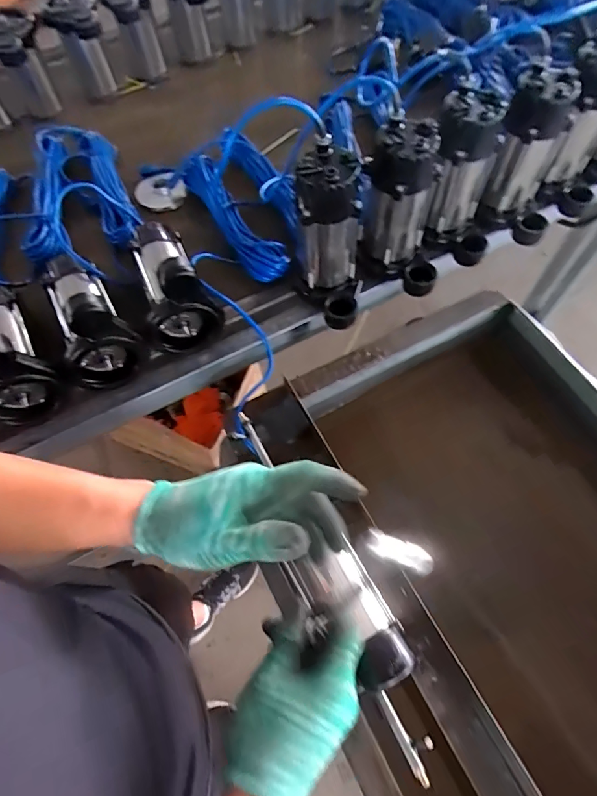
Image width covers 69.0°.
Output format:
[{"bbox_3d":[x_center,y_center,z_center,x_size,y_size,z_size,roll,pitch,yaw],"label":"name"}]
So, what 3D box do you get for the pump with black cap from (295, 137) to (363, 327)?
[{"bbox_3d":[0.048,-0.238,0.668,0.105,0.221,0.154,0,63,2],"label":"pump with black cap"}]

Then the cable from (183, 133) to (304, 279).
[{"bbox_3d":[-0.103,-0.380,0.837,0.195,0.101,0.366,-17,63,-7],"label":"cable"}]

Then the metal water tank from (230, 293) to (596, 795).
[{"bbox_3d":[0.304,0.255,0.676,0.610,0.264,0.739,-26,65,-11],"label":"metal water tank"}]

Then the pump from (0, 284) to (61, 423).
[{"bbox_3d":[-0.449,-0.075,0.653,0.098,0.169,0.185,-31,66,-13],"label":"pump"}]

